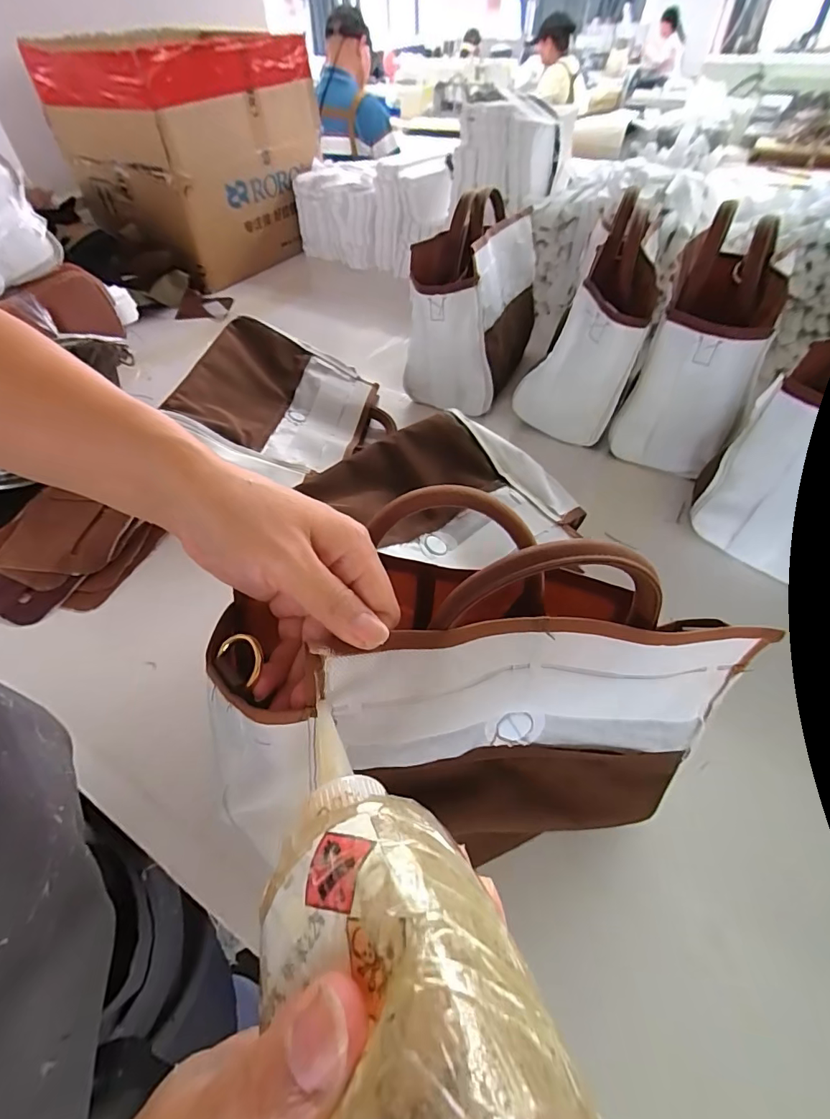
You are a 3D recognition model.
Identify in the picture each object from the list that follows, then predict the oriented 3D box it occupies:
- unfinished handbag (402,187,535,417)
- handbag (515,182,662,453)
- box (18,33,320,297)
[{"bbox_3d":[0.085,-0.353,0.671,0.127,0.217,0.237,17,52,16],"label":"unfinished handbag"},{"bbox_3d":[0.209,-0.269,0.577,0.130,0.217,0.110,21,53,19],"label":"handbag"},{"bbox_3d":[-0.444,-0.823,1.011,0.318,0.358,0.438,21,53,19],"label":"box"}]

